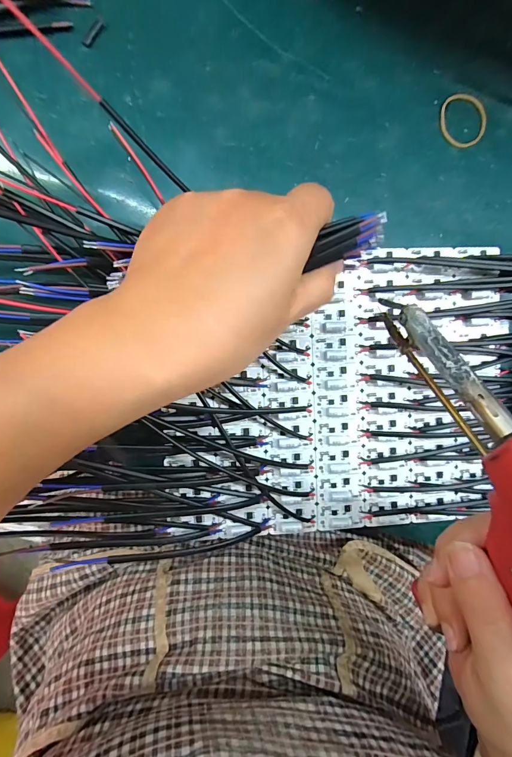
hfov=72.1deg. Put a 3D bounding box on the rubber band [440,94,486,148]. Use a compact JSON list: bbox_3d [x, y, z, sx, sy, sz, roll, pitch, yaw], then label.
[{"bbox_3d":[0.146,-0.181,0.247,0.035,0.004,0.034,4,92,-6],"label":"rubber band"}]

